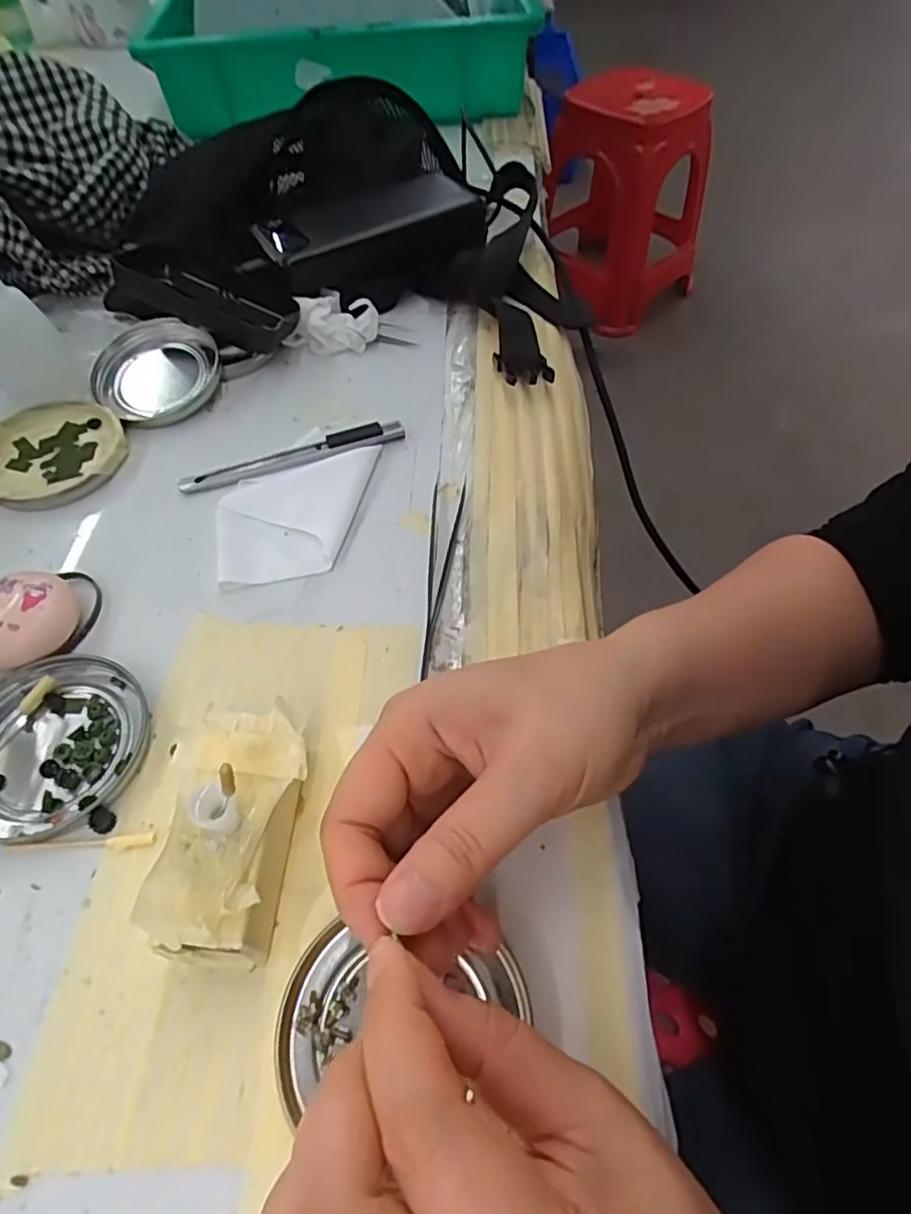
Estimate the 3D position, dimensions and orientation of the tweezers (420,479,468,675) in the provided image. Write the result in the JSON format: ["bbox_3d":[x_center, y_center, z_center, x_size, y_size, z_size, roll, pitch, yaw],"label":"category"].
[{"bbox_3d":[-0.009,-0.020,0.319,0.016,0.004,0.119,6,56,4],"label":"tweezers"}]

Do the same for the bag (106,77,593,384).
[{"bbox_3d":[-0.077,-0.273,0.449,0.321,0.074,0.254,9,56,6],"label":"bag"}]

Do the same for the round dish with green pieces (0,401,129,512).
[{"bbox_3d":[-0.232,-0.088,0.364,0.079,0.008,0.086,0,56,0],"label":"round dish with green pieces"}]

